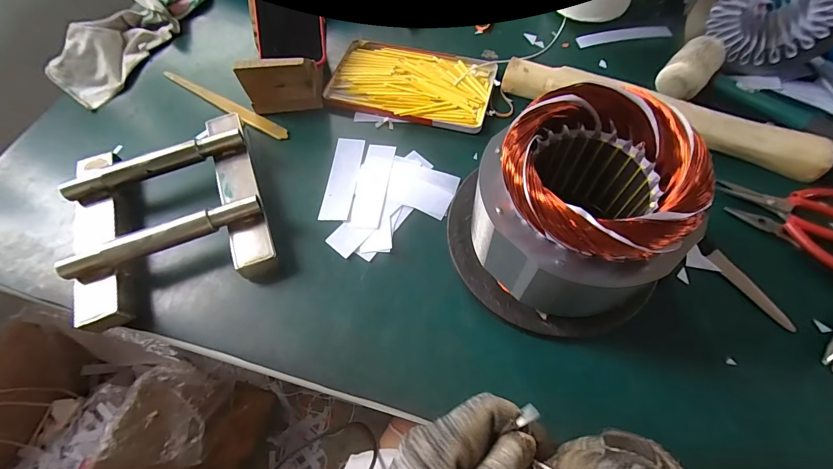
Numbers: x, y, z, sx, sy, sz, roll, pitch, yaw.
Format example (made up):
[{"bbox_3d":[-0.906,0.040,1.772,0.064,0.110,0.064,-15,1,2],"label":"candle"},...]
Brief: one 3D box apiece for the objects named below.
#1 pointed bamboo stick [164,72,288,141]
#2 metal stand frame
[{"bbox_3d":[-0.246,-0.166,0.472,0.208,0.013,0.022,29,69,16],"label":"pointed bamboo stick"},{"bbox_3d":[-0.253,-0.025,0.381,0.181,0.048,0.193,-21,65,-7],"label":"metal stand frame"}]

